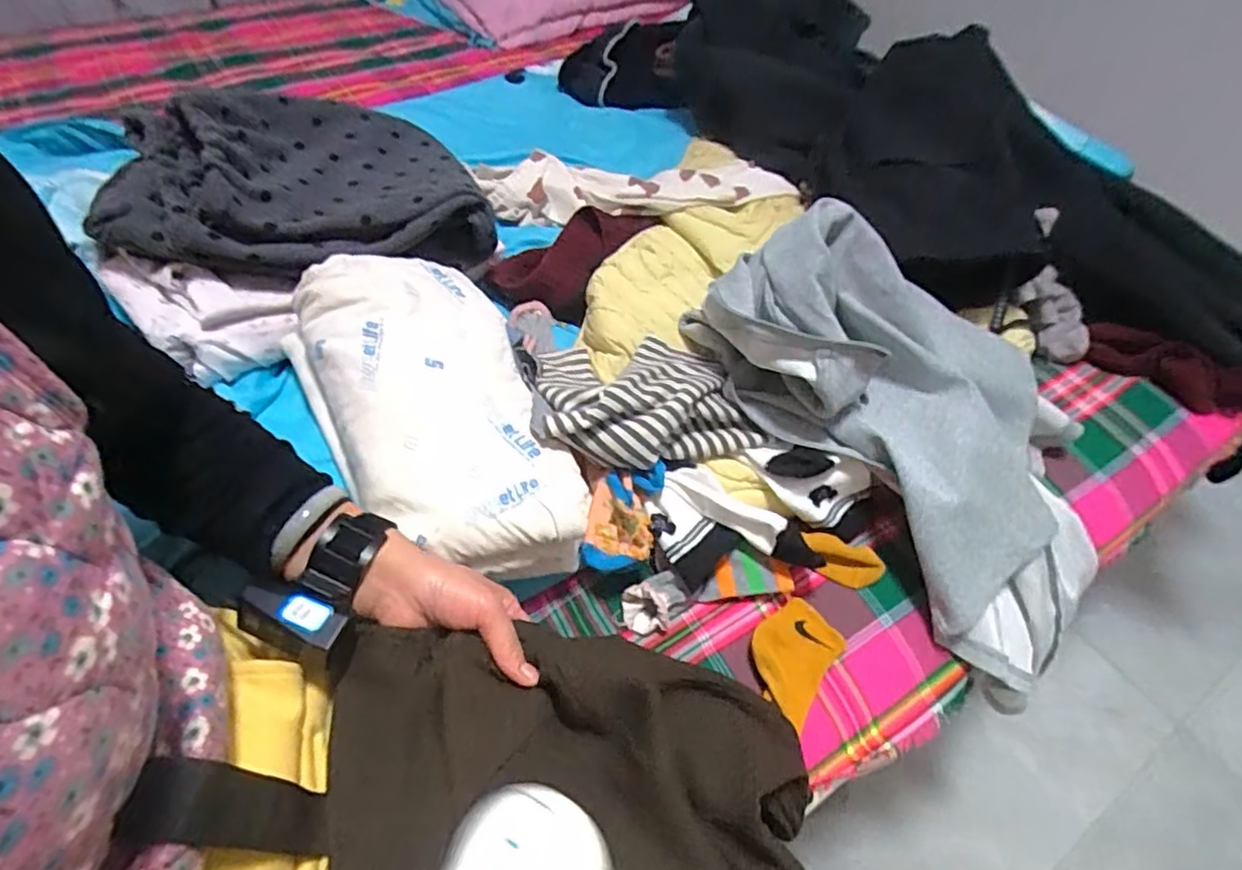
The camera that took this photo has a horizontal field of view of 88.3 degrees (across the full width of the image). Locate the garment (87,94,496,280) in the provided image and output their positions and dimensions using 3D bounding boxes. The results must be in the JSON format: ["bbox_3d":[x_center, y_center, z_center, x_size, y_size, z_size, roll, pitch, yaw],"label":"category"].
[{"bbox_3d":[-0.316,-0.256,0.635,0.320,0.114,0.235,-16,53,-16],"label":"garment"}]

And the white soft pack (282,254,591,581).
[{"bbox_3d":[-0.161,-0.021,0.535,0.179,0.074,0.319,-15,63,-24],"label":"white soft pack"}]

